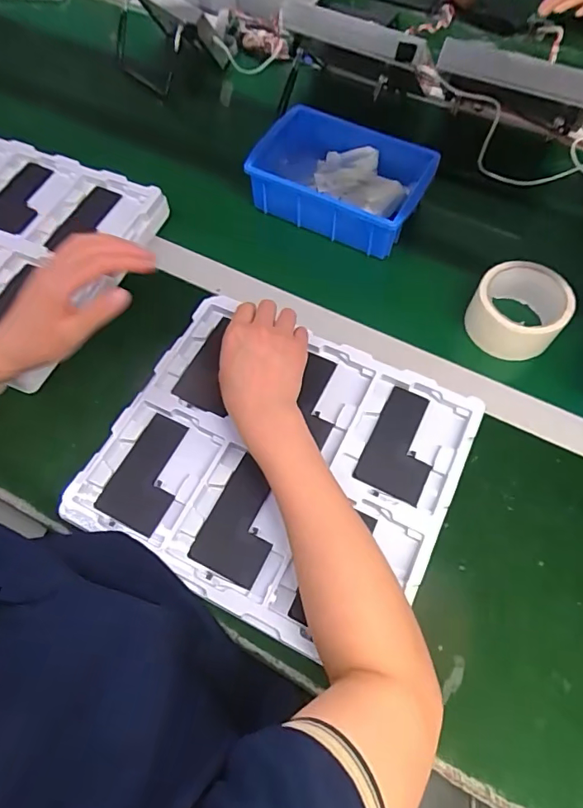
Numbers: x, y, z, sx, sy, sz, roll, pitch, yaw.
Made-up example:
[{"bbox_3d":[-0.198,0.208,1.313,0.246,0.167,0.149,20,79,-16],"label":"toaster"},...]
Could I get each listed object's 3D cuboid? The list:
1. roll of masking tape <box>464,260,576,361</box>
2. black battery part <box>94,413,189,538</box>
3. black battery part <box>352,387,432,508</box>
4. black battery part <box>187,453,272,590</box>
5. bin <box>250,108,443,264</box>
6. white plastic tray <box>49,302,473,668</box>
[{"bbox_3d":[0.242,-0.102,0.516,0.089,0.049,0.095,0,65,1],"label":"roll of masking tape"},{"bbox_3d":[-0.134,0.065,0.470,0.063,0.006,0.108,21,67,10],"label":"black battery part"},{"bbox_3d":[0.108,0.038,0.474,0.065,0.009,0.108,25,68,12],"label":"black battery part"},{"bbox_3d":[-0.043,0.107,0.446,0.063,0.004,0.101,24,68,12],"label":"black battery part"},{"bbox_3d":[0.055,-0.283,0.607,0.219,0.067,0.132,29,69,14],"label":"bin"},{"bbox_3d":[-0.014,0.053,0.474,0.319,0.024,0.276,24,68,12],"label":"white plastic tray"}]

